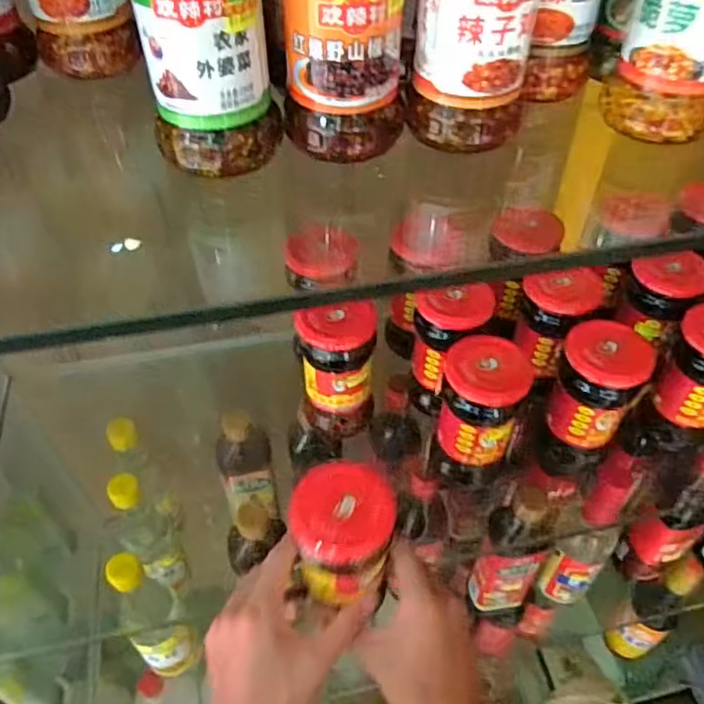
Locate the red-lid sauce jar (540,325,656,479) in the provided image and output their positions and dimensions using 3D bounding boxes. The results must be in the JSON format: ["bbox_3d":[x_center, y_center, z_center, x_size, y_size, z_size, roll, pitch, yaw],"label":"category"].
[{"bbox_3d":[0.196,0.042,0.514,0.060,0.124,0.062,0,46,0],"label":"red-lid sauce jar"}]

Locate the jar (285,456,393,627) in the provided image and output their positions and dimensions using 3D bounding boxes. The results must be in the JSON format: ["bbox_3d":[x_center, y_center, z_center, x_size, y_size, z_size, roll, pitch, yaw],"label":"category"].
[{"bbox_3d":[-0.006,0.129,0.417,0.064,0.097,0.063,4,46,4],"label":"jar"}]

